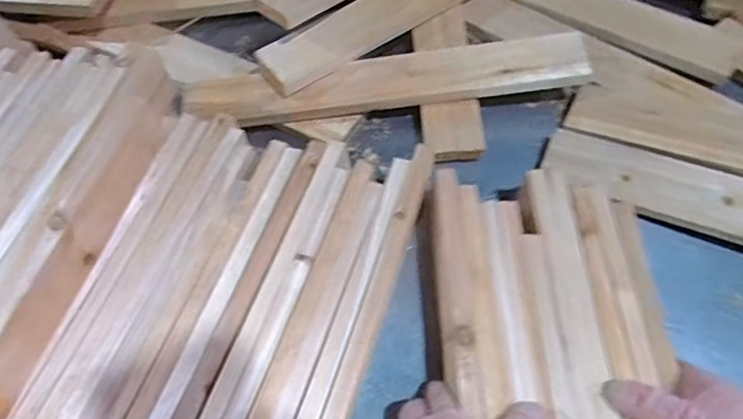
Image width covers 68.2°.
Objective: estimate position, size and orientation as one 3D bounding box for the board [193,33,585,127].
[{"bbox_3d":[0.018,-0.160,0.673,0.477,0.028,0.072,-6,61,0],"label":"board"}]

